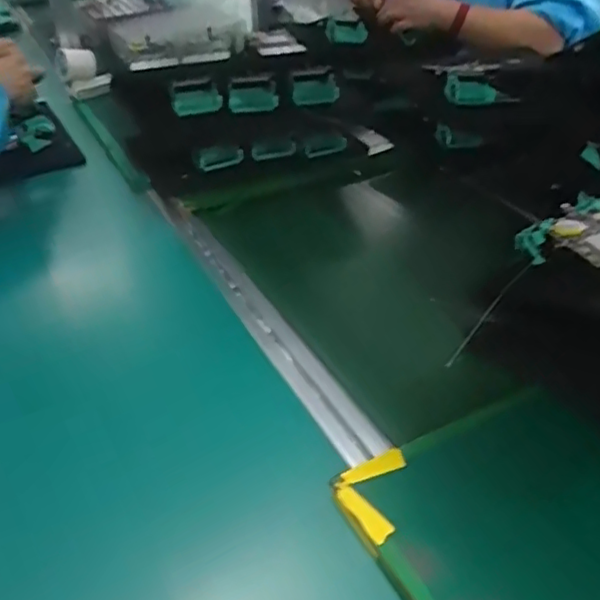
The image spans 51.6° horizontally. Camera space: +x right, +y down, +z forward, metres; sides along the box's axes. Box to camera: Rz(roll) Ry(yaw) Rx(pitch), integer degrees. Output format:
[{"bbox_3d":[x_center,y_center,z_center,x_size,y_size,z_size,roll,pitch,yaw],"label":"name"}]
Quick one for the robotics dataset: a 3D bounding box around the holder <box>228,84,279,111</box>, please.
[{"bbox_3d":[-0.070,-0.298,0.924,0.072,0.034,0.018,-6,36,-3],"label":"holder"}]

